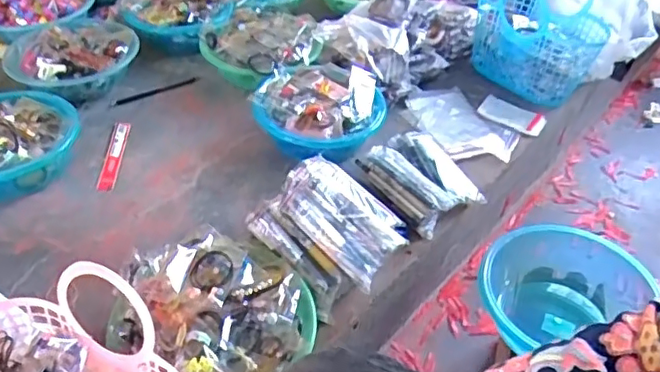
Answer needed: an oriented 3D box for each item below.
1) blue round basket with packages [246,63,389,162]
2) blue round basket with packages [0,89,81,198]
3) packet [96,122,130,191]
[{"bbox_3d":[-0.023,-0.128,1.040,0.206,0.094,0.219,1,46,-1],"label":"blue round basket with packages"},{"bbox_3d":[-0.515,-0.073,0.941,0.184,0.093,0.226,7,46,5],"label":"blue round basket with packages"},{"bbox_3d":[-0.373,-0.055,1.013,0.028,0.017,0.186,-3,46,-5],"label":"packet"}]

